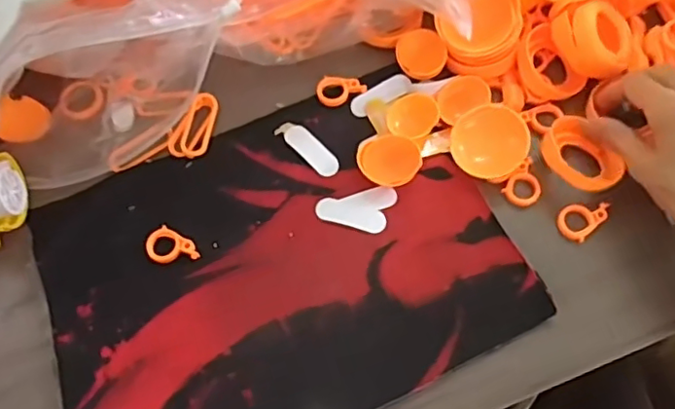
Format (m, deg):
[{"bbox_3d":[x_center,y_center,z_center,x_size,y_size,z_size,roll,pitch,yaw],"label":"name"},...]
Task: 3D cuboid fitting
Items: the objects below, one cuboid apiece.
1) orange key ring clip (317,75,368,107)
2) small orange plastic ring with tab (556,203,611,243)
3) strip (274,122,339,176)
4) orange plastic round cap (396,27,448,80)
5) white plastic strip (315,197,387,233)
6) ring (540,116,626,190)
[{"bbox_3d":[0.002,-0.088,0.454,0.037,0.004,0.024,10,68,7],"label":"orange key ring clip"},{"bbox_3d":[0.170,0.009,0.406,0.036,0.005,0.025,-41,71,-13],"label":"small orange plastic ring with tab"},{"bbox_3d":[-0.022,-0.044,0.438,0.057,0.004,0.019,42,75,18],"label":"strip"},{"bbox_3d":[0.063,-0.116,0.444,0.034,0.010,0.039,-19,67,-5],"label":"orange plastic round cap"},{"bbox_3d":[0.009,0.007,0.413,0.050,0.004,0.017,16,69,10],"label":"white plastic strip"},{"bbox_3d":[0.172,-0.034,0.414,0.047,0.026,0.059,-39,70,-12],"label":"ring"}]

